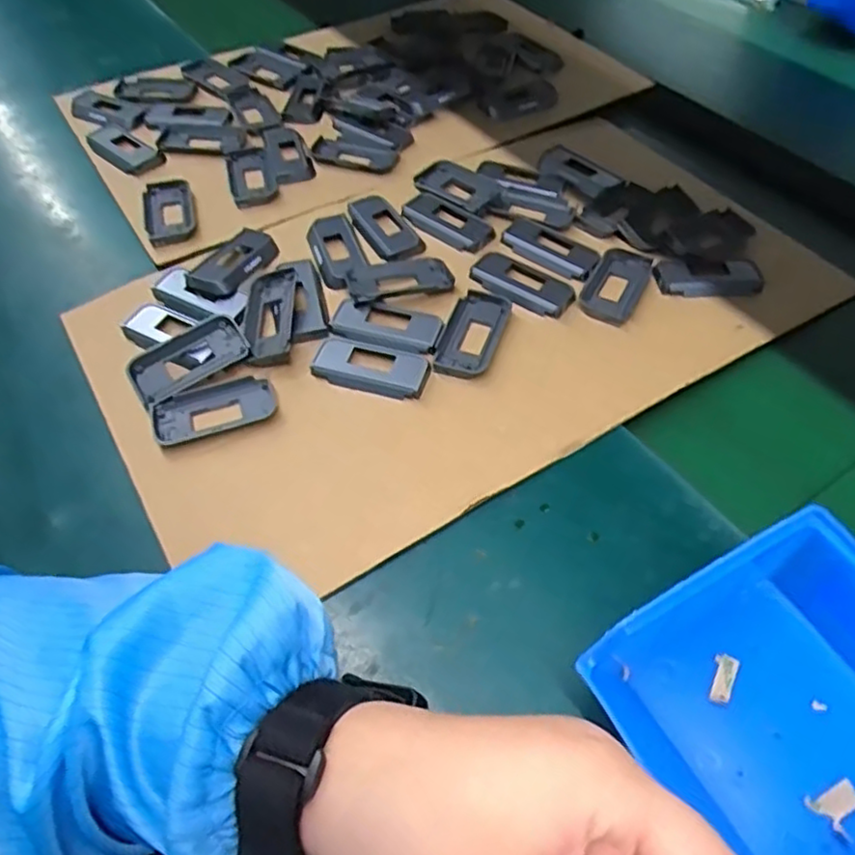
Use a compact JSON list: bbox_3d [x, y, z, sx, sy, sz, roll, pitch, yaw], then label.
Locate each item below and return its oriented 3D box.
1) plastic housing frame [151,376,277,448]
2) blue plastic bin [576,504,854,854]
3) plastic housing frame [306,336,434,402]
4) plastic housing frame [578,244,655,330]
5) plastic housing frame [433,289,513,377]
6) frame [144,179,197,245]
[{"bbox_3d":[-0.134,-0.012,0.424,0.074,0.010,0.037,-15,54,-11],"label":"plastic housing frame"},{"bbox_3d":[0.163,0.119,0.286,0.137,0.061,0.151,-28,58,-20],"label":"blue plastic bin"},{"bbox_3d":[-0.037,-0.039,0.434,0.075,0.006,0.036,17,55,12],"label":"plastic housing frame"},{"bbox_3d":[0.137,-0.105,0.487,0.038,0.004,0.082,22,56,16],"label":"plastic housing frame"},{"bbox_3d":[0.031,-0.064,0.451,0.038,0.005,0.078,17,55,12],"label":"plastic housing frame"},{"bbox_3d":[-0.208,-0.177,0.541,0.037,0.011,0.081,-12,54,-9],"label":"frame"}]

